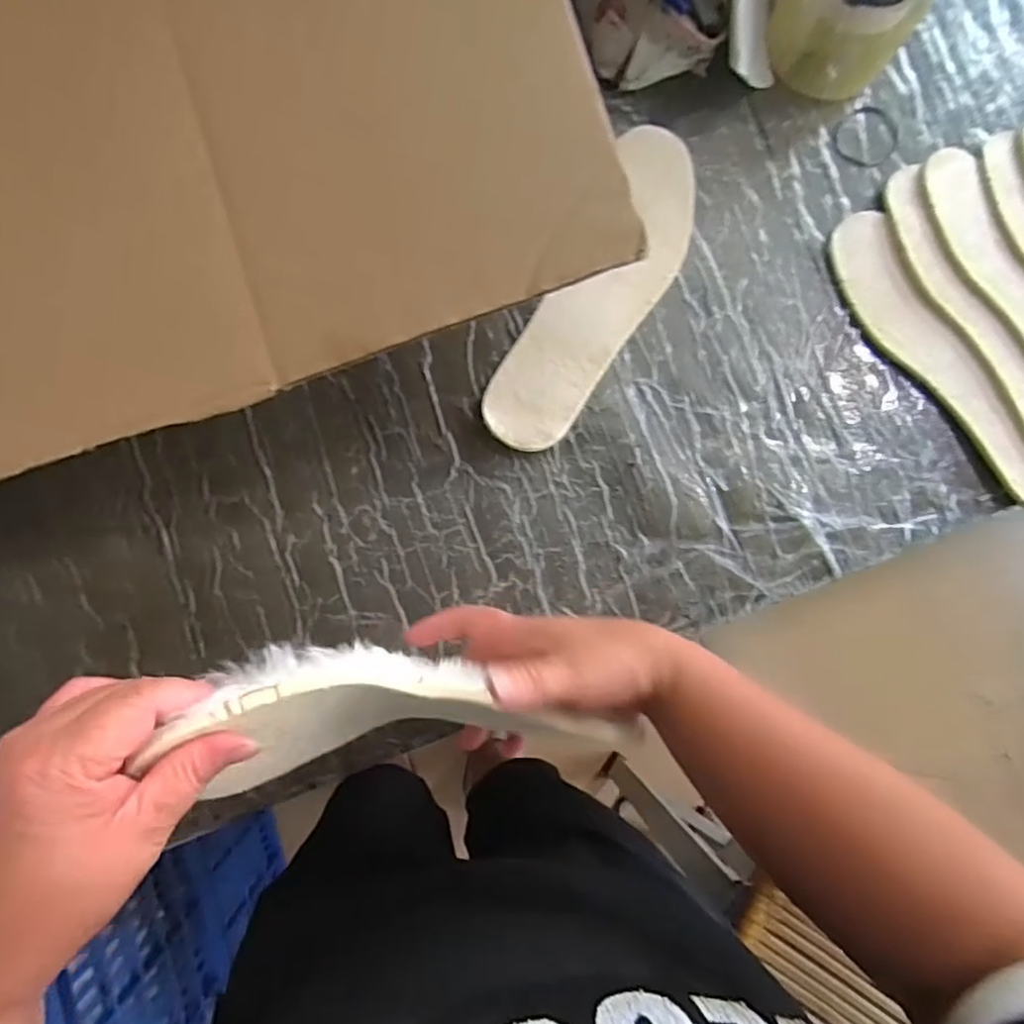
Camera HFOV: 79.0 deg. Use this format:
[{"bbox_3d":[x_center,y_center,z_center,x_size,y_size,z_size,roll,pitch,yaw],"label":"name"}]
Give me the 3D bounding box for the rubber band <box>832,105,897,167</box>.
[{"bbox_3d":[0.290,-0.306,0.508,0.053,0.006,0.049,1,84,-6],"label":"rubber band"}]

